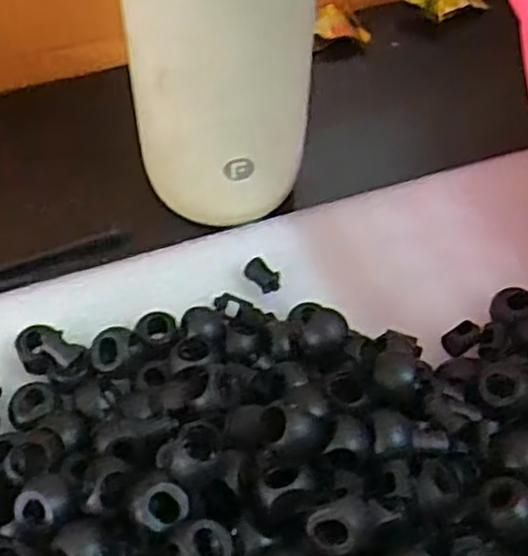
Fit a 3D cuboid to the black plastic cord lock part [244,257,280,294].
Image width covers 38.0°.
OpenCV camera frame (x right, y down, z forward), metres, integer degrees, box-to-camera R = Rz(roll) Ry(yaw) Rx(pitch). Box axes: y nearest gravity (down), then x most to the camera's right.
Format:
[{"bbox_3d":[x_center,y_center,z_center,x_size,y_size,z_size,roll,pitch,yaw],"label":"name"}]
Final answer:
[{"bbox_3d":[0.000,-0.001,0.300,0.014,0.006,0.010,37,62,24],"label":"black plastic cord lock part"}]

